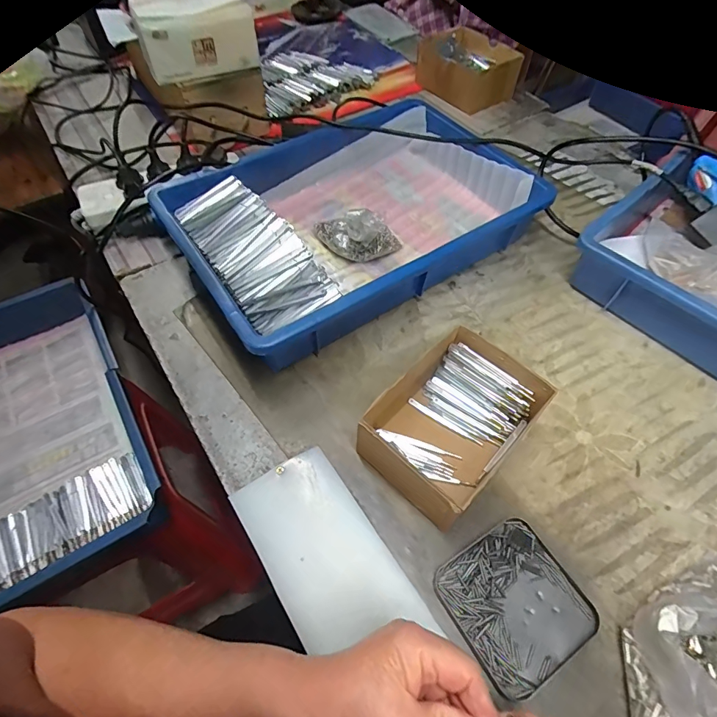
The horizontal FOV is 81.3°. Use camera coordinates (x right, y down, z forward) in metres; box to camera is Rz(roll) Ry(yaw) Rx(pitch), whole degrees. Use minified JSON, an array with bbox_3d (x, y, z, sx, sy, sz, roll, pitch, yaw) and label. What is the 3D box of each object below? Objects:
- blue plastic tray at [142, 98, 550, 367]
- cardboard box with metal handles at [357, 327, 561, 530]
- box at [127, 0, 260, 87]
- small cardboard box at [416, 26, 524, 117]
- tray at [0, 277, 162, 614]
[{"bbox_3d":[-0.004,-0.181,0.529,0.415,0.085,0.273,-30,63,-18],"label":"blue plastic tray"},{"bbox_3d":[0.084,0.063,0.391,0.114,0.070,0.166,40,65,21],"label":"cardboard box with metal handles"},{"bbox_3d":[-0.217,-0.428,0.556,0.148,0.082,0.062,-28,63,-18],"label":"box"},{"bbox_3d":[0.191,-0.512,0.742,0.121,0.062,0.163,-37,66,-22],"label":"small cardboard box"},{"bbox_3d":[-0.435,0.101,0.526,0.281,0.098,0.382,-26,62,-16],"label":"tray"}]

